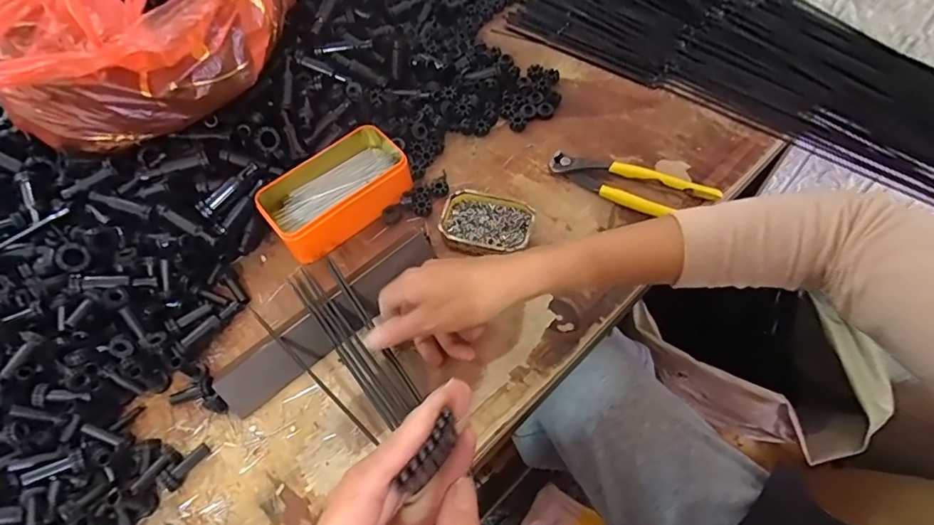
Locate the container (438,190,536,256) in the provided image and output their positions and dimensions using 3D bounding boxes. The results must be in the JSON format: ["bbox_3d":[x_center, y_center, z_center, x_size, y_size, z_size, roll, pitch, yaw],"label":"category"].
[{"bbox_3d":[0.019,-0.036,0.487,0.087,0.025,0.066,12,60,11],"label":"container"}]

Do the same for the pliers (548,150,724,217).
[{"bbox_3d":[0.163,-0.083,0.495,0.160,0.020,0.050,24,63,18],"label":"pliers"}]

